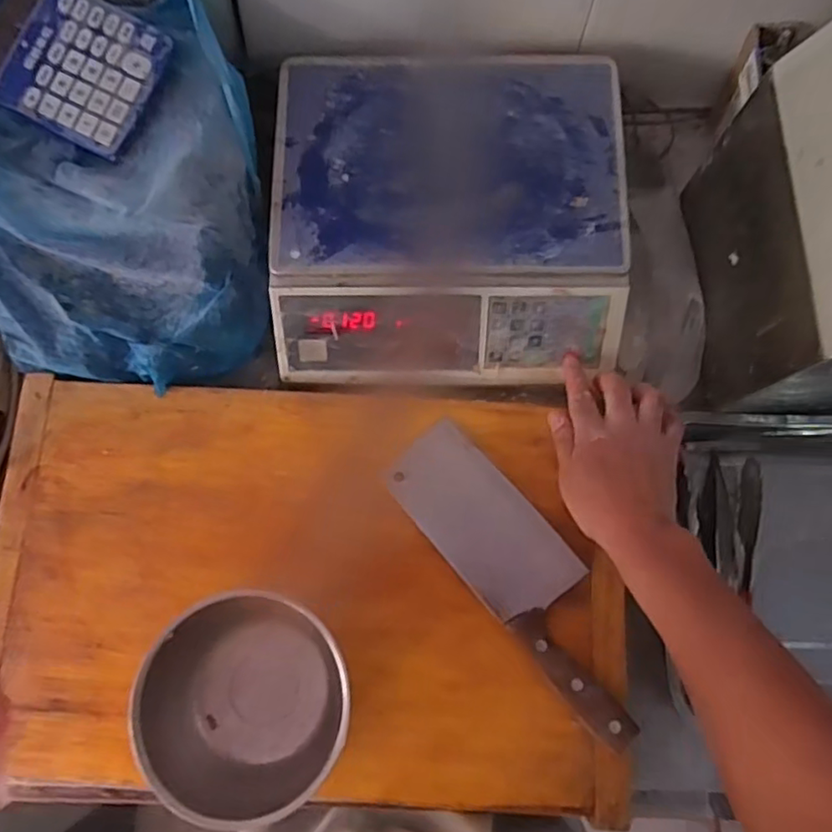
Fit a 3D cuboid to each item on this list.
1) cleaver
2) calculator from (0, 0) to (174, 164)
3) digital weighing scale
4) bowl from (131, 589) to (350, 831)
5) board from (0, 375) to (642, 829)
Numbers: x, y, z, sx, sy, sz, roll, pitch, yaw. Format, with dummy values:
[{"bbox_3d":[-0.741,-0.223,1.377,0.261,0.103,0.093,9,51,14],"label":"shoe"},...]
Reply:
[{"bbox_3d":[0.095,0.137,0.538,0.087,0.028,0.294,-40,80,-7],"label":"cleaver"},{"bbox_3d":[-0.294,-0.301,0.512,0.147,0.015,0.119,27,87,-5],"label":"calculator"},{"bbox_3d":[0.031,-0.191,0.596,0.320,0.095,0.298,0,78,1],"label":"digital weighing scale"},{"bbox_3d":[-0.141,0.237,0.502,0.161,0.080,0.154,0,78,1],"label":"bowl"},{"bbox_3d":[-0.103,0.146,0.546,0.562,0.031,0.350,3,78,2],"label":"board"}]

